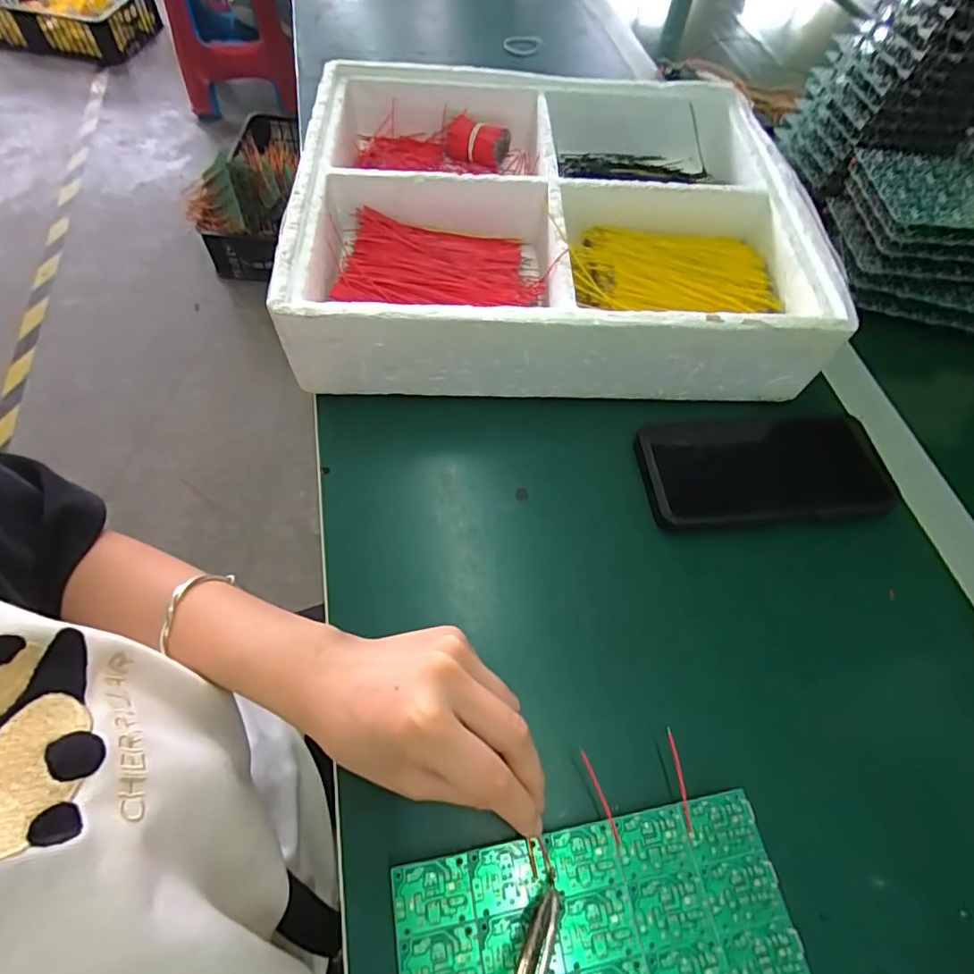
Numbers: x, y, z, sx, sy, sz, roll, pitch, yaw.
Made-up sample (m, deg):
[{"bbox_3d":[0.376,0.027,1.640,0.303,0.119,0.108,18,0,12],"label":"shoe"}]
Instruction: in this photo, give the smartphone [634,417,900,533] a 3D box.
[{"bbox_3d":[0.193,-0.011,0.372,0.170,0.017,0.079,-4,61,-5],"label":"smartphone"}]

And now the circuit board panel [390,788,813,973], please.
[{"bbox_3d":[0.051,0.207,0.233,0.174,0.004,0.101,-8,61,-7],"label":"circuit board panel"}]

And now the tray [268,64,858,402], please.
[{"bbox_3d":[0.048,-0.218,0.442,0.372,0.082,0.320,0,60,-3],"label":"tray"}]

